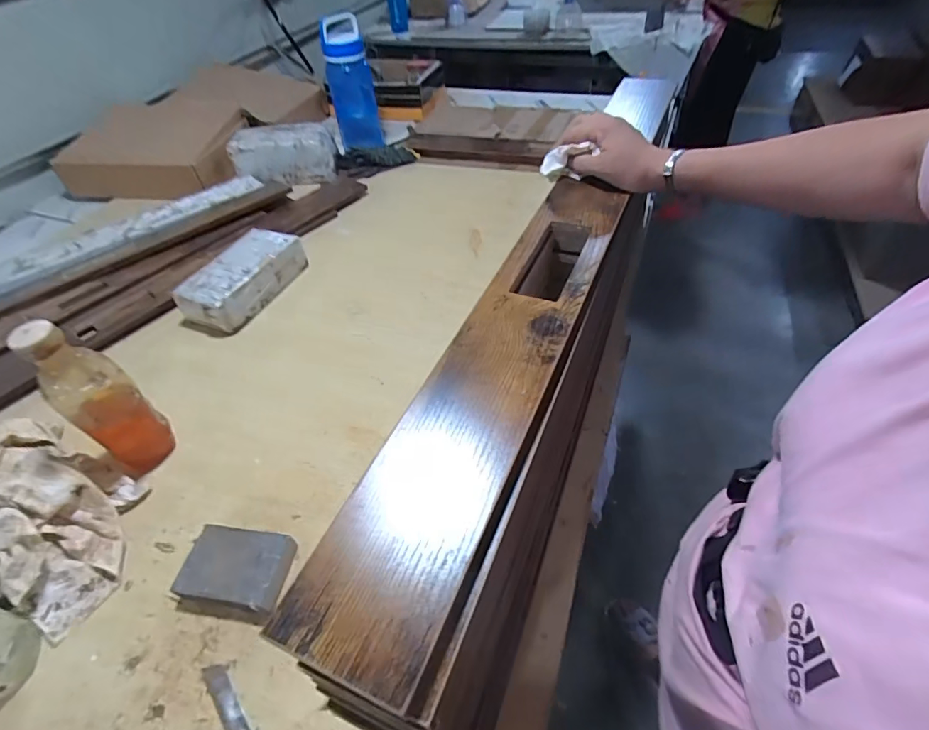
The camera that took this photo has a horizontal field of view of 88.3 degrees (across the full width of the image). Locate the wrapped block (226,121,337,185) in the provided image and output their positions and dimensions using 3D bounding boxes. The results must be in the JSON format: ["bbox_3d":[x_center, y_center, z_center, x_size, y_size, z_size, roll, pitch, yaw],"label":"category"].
[{"bbox_3d":[-0.407,-0.484,1.085,0.222,0.087,0.096,-2,48,1],"label":"wrapped block"}]

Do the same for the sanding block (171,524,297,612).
[{"bbox_3d":[-0.225,0.205,0.483,0.103,0.032,0.070,5,48,7],"label":"sanding block"}]

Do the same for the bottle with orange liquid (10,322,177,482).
[{"bbox_3d":[-0.402,0.040,0.532,0.070,0.196,0.073,22,52,20],"label":"bottle with orange liquid"}]

